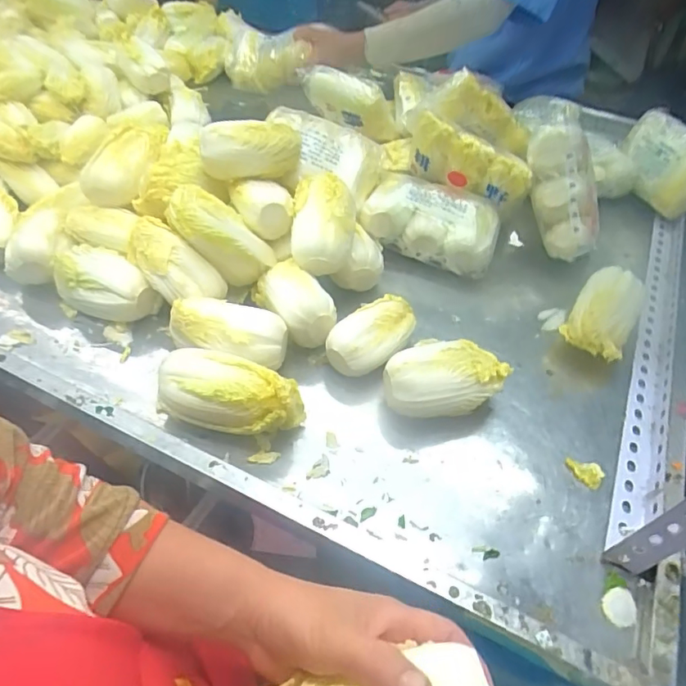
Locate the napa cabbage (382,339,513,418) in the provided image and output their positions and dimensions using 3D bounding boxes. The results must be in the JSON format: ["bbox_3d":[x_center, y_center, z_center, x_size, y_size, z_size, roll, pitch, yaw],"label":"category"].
[{"bbox_3d":[0.110,0.043,0.558,0.128,0.075,0.065,3,47,0],"label":"napa cabbage"}]

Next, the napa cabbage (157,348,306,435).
[{"bbox_3d":[-0.114,0.057,0.529,0.139,0.071,0.063,11,48,7],"label":"napa cabbage"}]

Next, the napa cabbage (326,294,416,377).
[{"bbox_3d":[0.037,-0.008,0.607,0.124,0.060,0.068,-32,56,-28],"label":"napa cabbage"}]

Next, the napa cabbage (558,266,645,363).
[{"bbox_3d":[0.319,-0.033,0.629,0.071,0.085,0.121,31,53,24],"label":"napa cabbage"}]

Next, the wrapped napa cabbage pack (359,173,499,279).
[{"bbox_3d":[0.132,-0.182,0.759,0.191,0.076,0.136,19,49,14],"label":"wrapped napa cabbage pack"}]

